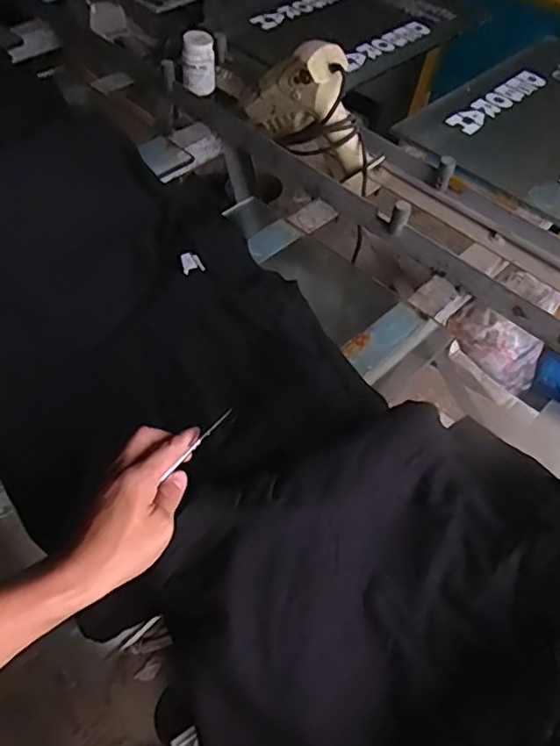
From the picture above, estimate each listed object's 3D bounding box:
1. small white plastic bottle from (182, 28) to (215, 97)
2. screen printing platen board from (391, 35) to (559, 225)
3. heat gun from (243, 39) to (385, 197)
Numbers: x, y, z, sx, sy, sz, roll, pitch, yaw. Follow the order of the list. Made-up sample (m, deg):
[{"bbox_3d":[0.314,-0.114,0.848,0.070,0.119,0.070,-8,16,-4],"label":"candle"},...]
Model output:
[{"bbox_3d":[-0.164,-0.621,1.170,0.063,0.116,0.064,-2,54,-5],"label":"small white plastic bottle"},{"bbox_3d":[0.596,-0.541,1.209,0.425,0.017,0.701,39,60,23],"label":"screen printing platen board"},{"bbox_3d":[0.058,-0.459,1.008,0.293,0.186,0.087,39,60,23],"label":"heat gun"}]

